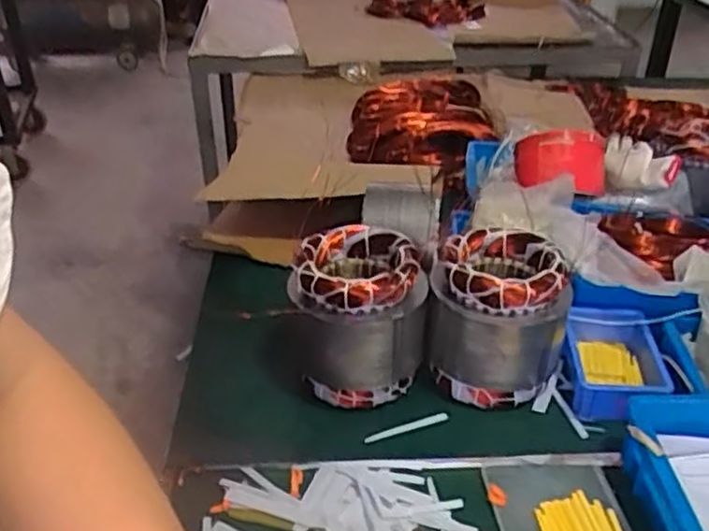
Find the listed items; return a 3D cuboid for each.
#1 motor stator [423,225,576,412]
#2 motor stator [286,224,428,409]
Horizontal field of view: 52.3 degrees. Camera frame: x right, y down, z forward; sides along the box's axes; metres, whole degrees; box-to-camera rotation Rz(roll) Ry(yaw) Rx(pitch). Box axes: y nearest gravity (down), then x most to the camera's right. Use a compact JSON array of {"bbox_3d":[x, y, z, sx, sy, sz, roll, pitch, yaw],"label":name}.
[{"bbox_3d":[0.158,0.065,0.811,0.136,0.167,0.136,15,37,21],"label":"motor stator"},{"bbox_3d":[0.003,0.057,0.809,0.143,0.161,0.135,0,34,-1],"label":"motor stator"}]

